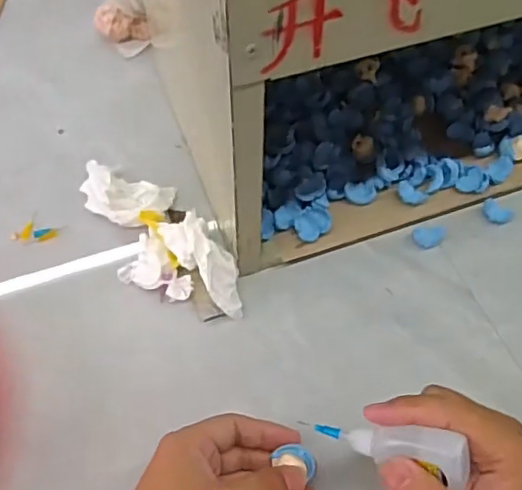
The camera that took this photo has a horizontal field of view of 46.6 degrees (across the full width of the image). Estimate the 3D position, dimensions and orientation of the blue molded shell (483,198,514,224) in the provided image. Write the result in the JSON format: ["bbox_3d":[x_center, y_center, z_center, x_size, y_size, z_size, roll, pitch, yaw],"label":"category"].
[{"bbox_3d":[0.215,-0.030,0.552,0.028,0.007,0.018,34,64,20],"label":"blue molded shell"}]

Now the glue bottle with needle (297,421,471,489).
[{"bbox_3d":[0.071,0.117,0.350,0.093,0.024,0.021,-1,51,37],"label":"glue bottle with needle"}]

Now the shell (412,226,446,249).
[{"bbox_3d":[0.149,-0.006,0.538,0.029,0.010,0.017,0,58,0],"label":"shell"}]

